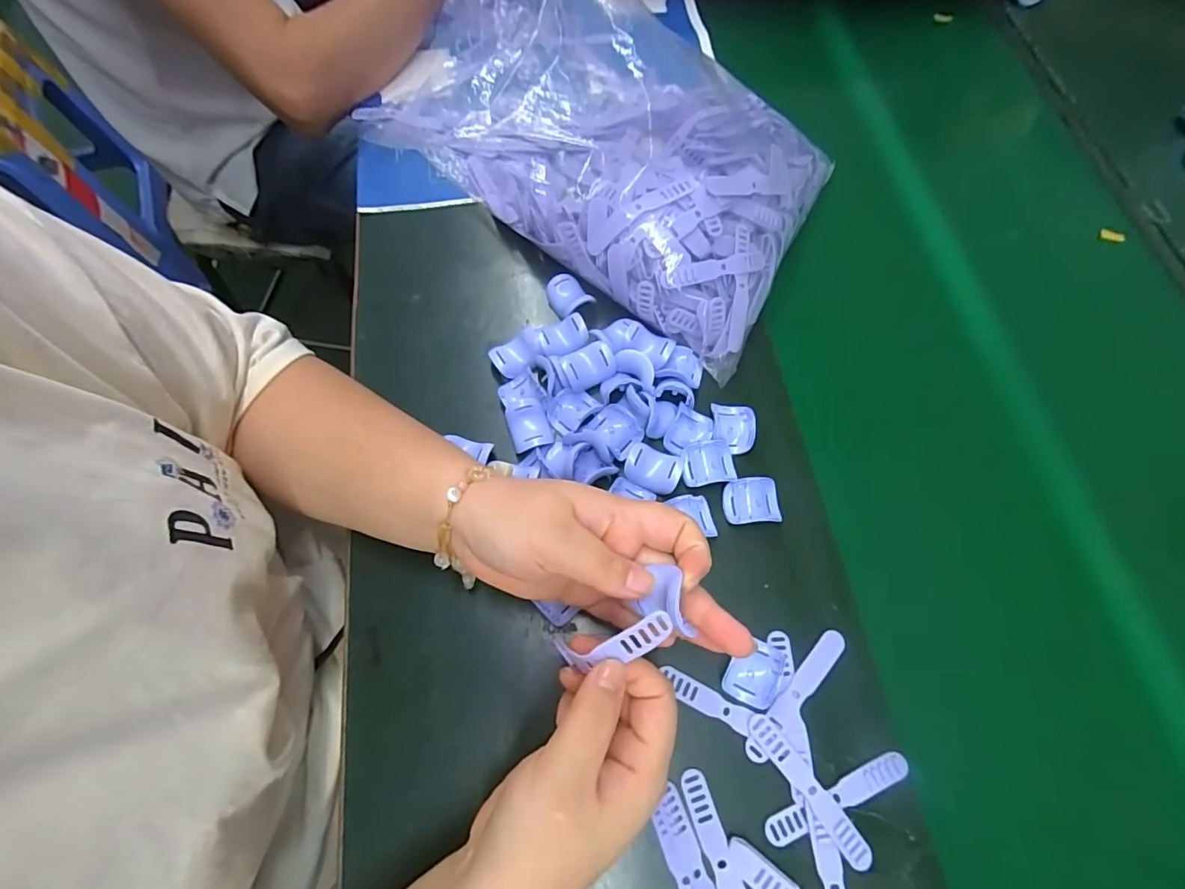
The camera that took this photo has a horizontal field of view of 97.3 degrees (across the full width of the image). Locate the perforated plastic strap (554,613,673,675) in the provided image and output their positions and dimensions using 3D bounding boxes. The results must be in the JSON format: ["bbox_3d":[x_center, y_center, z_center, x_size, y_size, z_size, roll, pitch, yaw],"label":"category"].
[{"bbox_3d":[0.011,0.092,0.244,0.054,0.008,0.018,-20,68,6],"label":"perforated plastic strap"}]

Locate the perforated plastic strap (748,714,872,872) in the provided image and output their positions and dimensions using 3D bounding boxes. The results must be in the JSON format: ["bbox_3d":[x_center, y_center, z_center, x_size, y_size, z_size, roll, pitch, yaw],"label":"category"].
[{"bbox_3d":[0.126,0.200,0.302,0.014,0.009,0.091,-34,73,-16],"label":"perforated plastic strap"}]

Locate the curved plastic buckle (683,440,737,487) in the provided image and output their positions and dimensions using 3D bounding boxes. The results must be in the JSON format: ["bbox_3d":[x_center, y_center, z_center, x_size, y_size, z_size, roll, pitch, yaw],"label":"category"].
[{"bbox_3d":[0.084,0.014,0.374,0.040,0.011,0.032,-6,67,-5],"label":"curved plastic buckle"}]

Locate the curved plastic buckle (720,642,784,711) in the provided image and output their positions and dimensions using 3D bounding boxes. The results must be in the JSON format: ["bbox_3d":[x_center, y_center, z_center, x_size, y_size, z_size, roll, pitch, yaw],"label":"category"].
[{"bbox_3d":[0.102,0.141,0.323,0.033,0.013,0.039,29,69,9],"label":"curved plastic buckle"}]

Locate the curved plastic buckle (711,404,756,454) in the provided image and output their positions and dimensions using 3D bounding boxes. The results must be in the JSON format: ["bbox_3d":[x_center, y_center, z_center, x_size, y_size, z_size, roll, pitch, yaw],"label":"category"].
[{"bbox_3d":[0.103,-0.013,0.385,0.031,0.014,0.036,4,67,-1],"label":"curved plastic buckle"}]

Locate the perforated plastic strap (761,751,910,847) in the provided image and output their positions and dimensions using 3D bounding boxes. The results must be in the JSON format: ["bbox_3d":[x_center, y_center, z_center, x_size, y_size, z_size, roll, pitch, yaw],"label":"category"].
[{"bbox_3d":[0.143,0.206,0.304,0.094,0.004,0.014,-21,69,-11],"label":"perforated plastic strap"}]

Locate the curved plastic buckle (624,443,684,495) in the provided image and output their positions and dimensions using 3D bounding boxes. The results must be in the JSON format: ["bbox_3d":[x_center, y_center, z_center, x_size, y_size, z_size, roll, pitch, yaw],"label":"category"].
[{"bbox_3d":[0.044,0.016,0.369,0.038,0.010,0.031,26,68,8],"label":"curved plastic buckle"}]

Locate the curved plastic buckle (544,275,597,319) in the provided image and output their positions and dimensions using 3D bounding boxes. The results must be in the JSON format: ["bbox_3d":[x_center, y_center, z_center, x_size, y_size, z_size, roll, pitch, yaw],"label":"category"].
[{"bbox_3d":[-0.021,-0.120,0.424,0.027,0.021,0.039,-33,72,-15],"label":"curved plastic buckle"}]

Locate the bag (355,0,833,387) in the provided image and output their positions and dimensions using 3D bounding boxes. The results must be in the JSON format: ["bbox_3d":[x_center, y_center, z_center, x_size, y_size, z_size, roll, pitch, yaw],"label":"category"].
[{"bbox_3d":[0.029,-0.283,0.431,0.392,0.134,0.268,37,70,12],"label":"bag"}]

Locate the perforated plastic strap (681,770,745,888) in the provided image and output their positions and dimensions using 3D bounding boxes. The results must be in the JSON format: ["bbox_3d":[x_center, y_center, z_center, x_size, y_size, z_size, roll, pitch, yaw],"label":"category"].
[{"bbox_3d":[0.072,0.233,0.289,0.015,0.006,0.093,-18,69,-10],"label":"perforated plastic strap"}]

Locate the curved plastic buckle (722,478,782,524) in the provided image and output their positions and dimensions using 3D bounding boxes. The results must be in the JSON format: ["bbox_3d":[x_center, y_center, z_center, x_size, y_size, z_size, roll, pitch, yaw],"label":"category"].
[{"bbox_3d":[0.112,0.041,0.365,0.038,0.016,0.030,-5,67,-5],"label":"curved plastic buckle"}]

